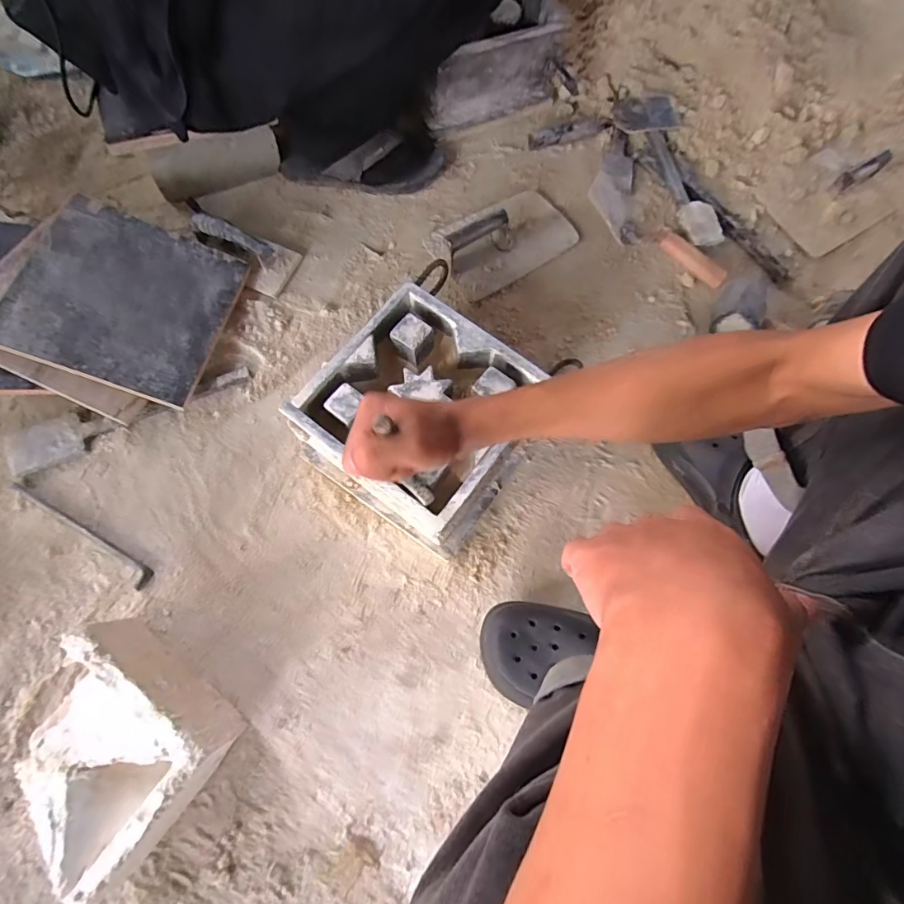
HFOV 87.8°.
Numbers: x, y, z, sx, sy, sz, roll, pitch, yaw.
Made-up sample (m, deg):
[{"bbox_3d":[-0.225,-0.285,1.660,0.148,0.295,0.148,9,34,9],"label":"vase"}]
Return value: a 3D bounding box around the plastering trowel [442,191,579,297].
[{"bbox_3d":[0.085,-0.348,0.726,0.226,0.074,0.135,-31,76,-10],"label":"plastering trowel"}]

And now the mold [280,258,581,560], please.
[{"bbox_3d":[-0.031,-0.036,0.599,0.245,0.136,0.234,37,76,9],"label":"mold"}]

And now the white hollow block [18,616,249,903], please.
[{"bbox_3d":[-0.363,0.317,0.501,0.193,0.100,0.181,36,76,9],"label":"white hollow block"}]

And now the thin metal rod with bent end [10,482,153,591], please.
[{"bbox_3d":[-0.480,0.106,0.602,0.225,0.006,0.026,29,75,7],"label":"thin metal rod with bent end"}]

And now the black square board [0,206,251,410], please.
[{"bbox_3d":[-0.449,-0.212,0.649,0.242,0.011,0.243,19,71,-14],"label":"black square board"}]

